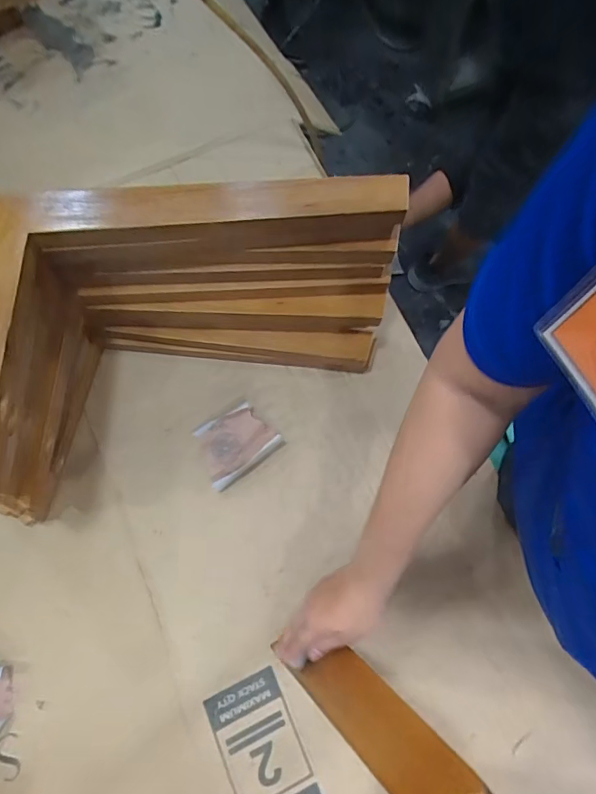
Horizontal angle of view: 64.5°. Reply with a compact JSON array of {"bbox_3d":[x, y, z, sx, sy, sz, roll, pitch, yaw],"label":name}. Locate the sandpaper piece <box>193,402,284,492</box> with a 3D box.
[{"bbox_3d":[-0.086,0.062,0.645,0.103,0.029,0.086,-33,75,-10],"label":"sandpaper piece"}]

